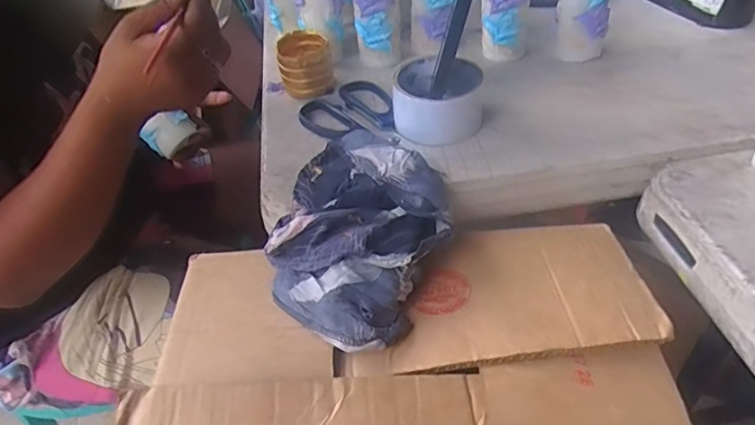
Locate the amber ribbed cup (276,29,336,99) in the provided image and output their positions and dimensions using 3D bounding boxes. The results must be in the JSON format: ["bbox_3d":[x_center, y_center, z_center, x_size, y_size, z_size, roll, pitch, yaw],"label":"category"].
[{"bbox_3d":[-0.076,-0.157,0.564,0.053,0.053,0.057,-7,42,-2],"label":"amber ribbed cup"}]

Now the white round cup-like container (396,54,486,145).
[{"bbox_3d":[0.058,-0.109,0.499,0.083,0.057,0.083,-3,42,3],"label":"white round cup-like container"}]

